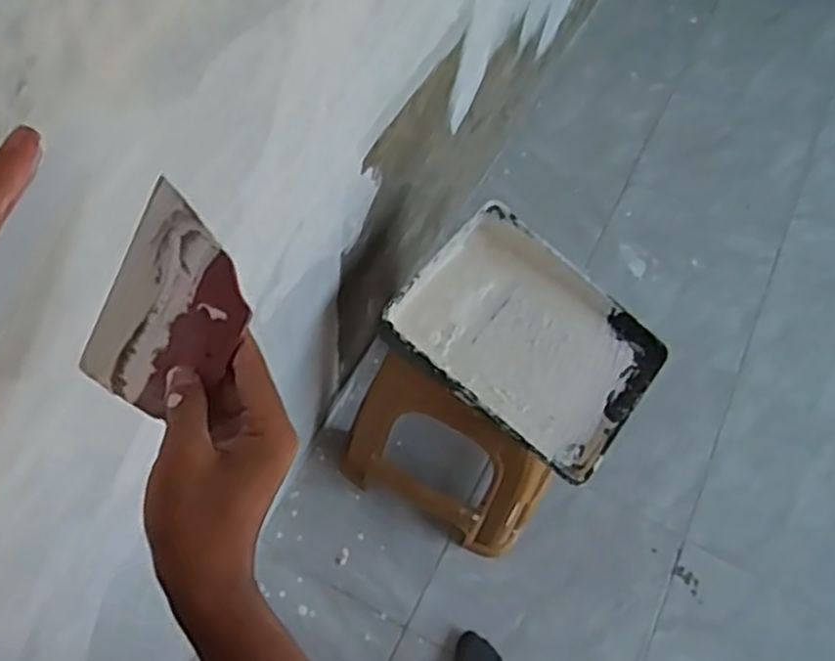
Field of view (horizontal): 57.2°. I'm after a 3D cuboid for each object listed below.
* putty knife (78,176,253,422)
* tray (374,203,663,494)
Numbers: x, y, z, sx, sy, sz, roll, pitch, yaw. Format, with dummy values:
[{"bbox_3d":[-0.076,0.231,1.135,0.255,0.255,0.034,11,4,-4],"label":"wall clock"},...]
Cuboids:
[{"bbox_3d":[-0.138,-0.008,0.425,0.102,0.005,0.118,34,104,28],"label":"putty knife"},{"bbox_3d":[0.164,0.005,1.094,0.349,0.089,0.284,34,62,12],"label":"tray"}]

